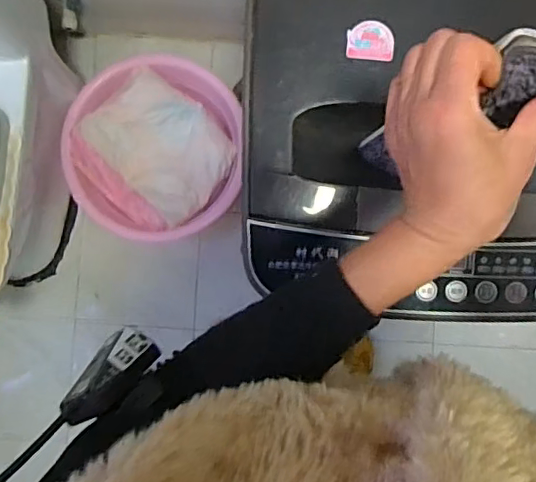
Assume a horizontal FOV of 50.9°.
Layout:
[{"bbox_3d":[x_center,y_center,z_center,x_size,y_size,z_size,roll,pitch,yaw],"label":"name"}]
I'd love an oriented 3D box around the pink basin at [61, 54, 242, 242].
[{"bbox_3d":[-0.266,-0.216,1.364,0.396,0.173,0.410,0,87,0],"label":"pink basin"}]

